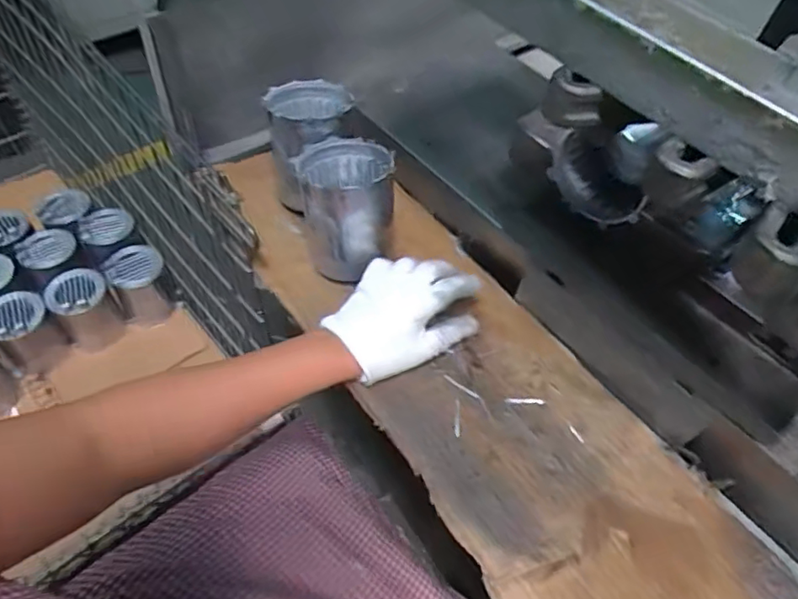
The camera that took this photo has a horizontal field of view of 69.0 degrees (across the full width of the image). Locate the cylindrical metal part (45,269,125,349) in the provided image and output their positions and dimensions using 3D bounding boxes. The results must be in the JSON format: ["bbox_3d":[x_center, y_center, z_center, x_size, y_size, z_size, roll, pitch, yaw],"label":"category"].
[{"bbox_3d":[-0.516,0.014,0.956,0.086,0.121,0.089,2,54,-3],"label":"cylindrical metal part"}]

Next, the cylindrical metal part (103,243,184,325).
[{"bbox_3d":[-0.435,-0.020,0.991,0.090,0.116,0.073,-16,57,-16],"label":"cylindrical metal part"}]

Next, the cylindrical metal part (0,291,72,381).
[{"bbox_3d":[-0.589,0.054,0.925,0.087,0.128,0.087,2,54,-3],"label":"cylindrical metal part"}]

